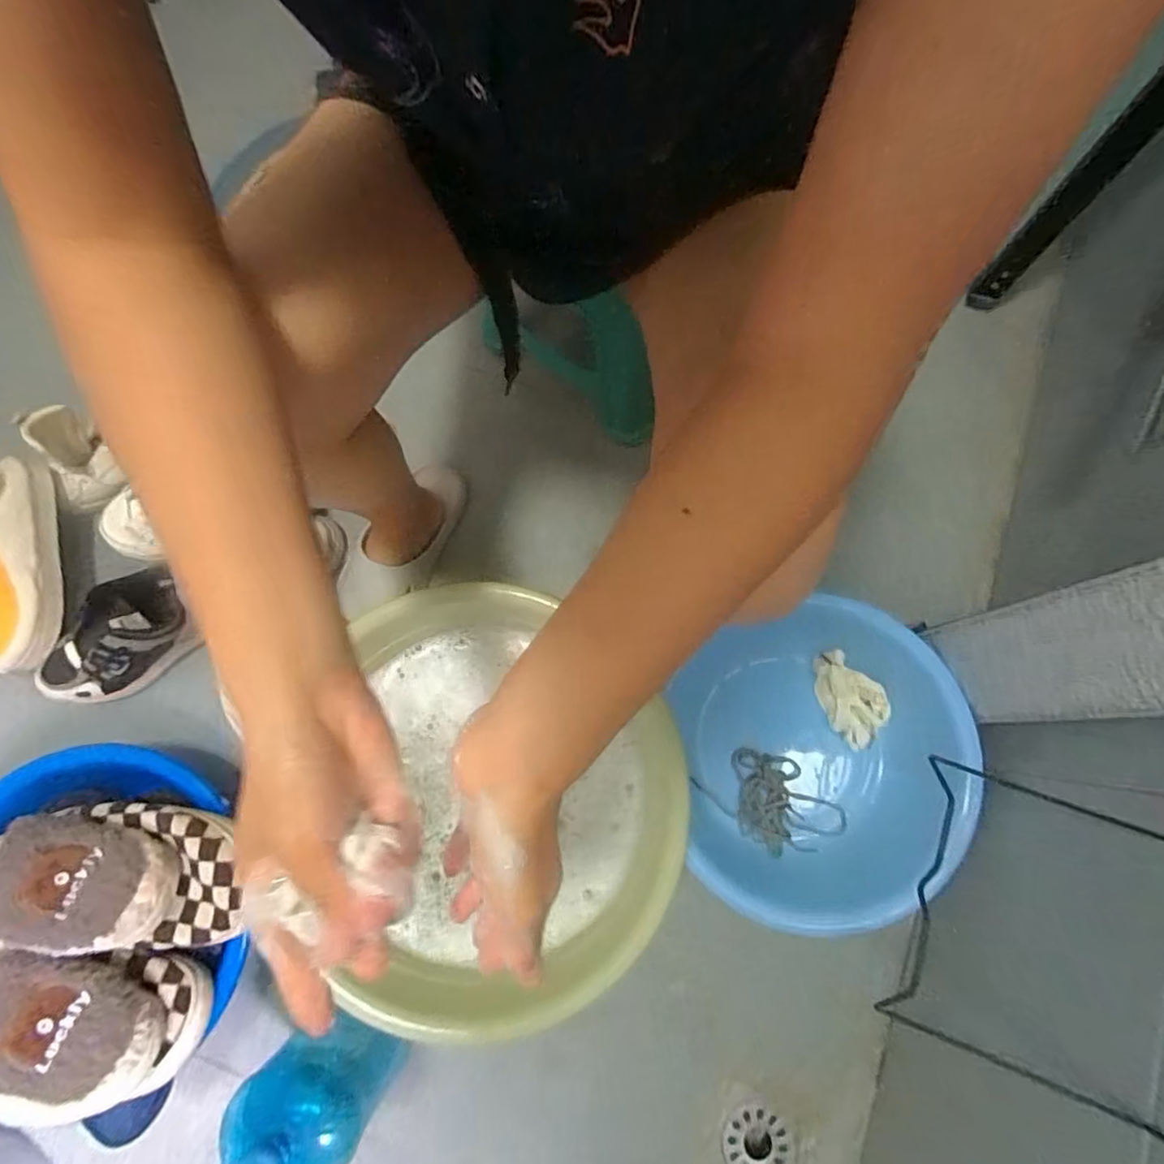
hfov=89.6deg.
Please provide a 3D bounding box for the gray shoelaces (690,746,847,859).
[{"bbox_3d":[0.224,0.260,0.688,0.101,0.023,0.143,-43,80,-7],"label":"gray shoelaces"}]

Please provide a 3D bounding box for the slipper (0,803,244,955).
[{"bbox_3d":[-0.475,0.282,0.556,0.308,0.082,0.124,0,78,2],"label":"slipper"}]

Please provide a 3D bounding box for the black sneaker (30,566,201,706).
[{"bbox_3d":[-0.554,0.068,0.709,0.207,0.087,0.096,-34,79,-5],"label":"black sneaker"}]

